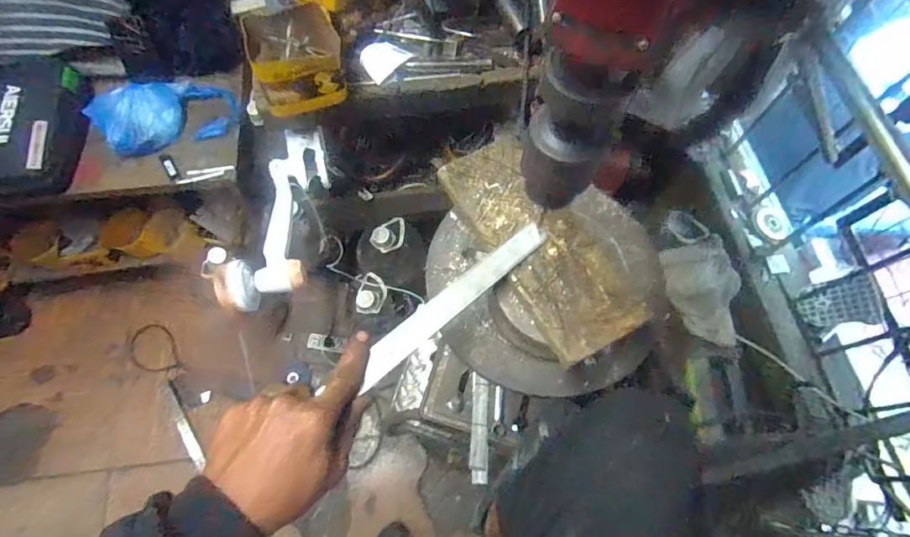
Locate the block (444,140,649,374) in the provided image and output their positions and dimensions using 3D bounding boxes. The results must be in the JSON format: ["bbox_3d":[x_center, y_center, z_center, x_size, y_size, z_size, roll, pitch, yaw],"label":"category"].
[{"bbox_3d":[0.077,-0.030,0.443,0.088,0.017,0.226,-26,71,-13],"label":"block"}]

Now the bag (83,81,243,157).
[{"bbox_3d":[-0.621,-0.328,1.006,0.281,0.084,0.144,-19,70,-11],"label":"bag"}]

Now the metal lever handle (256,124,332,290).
[{"bbox_3d":[-0.260,-0.100,0.765,0.092,0.055,0.272,2,67,-2],"label":"metal lever handle"}]

